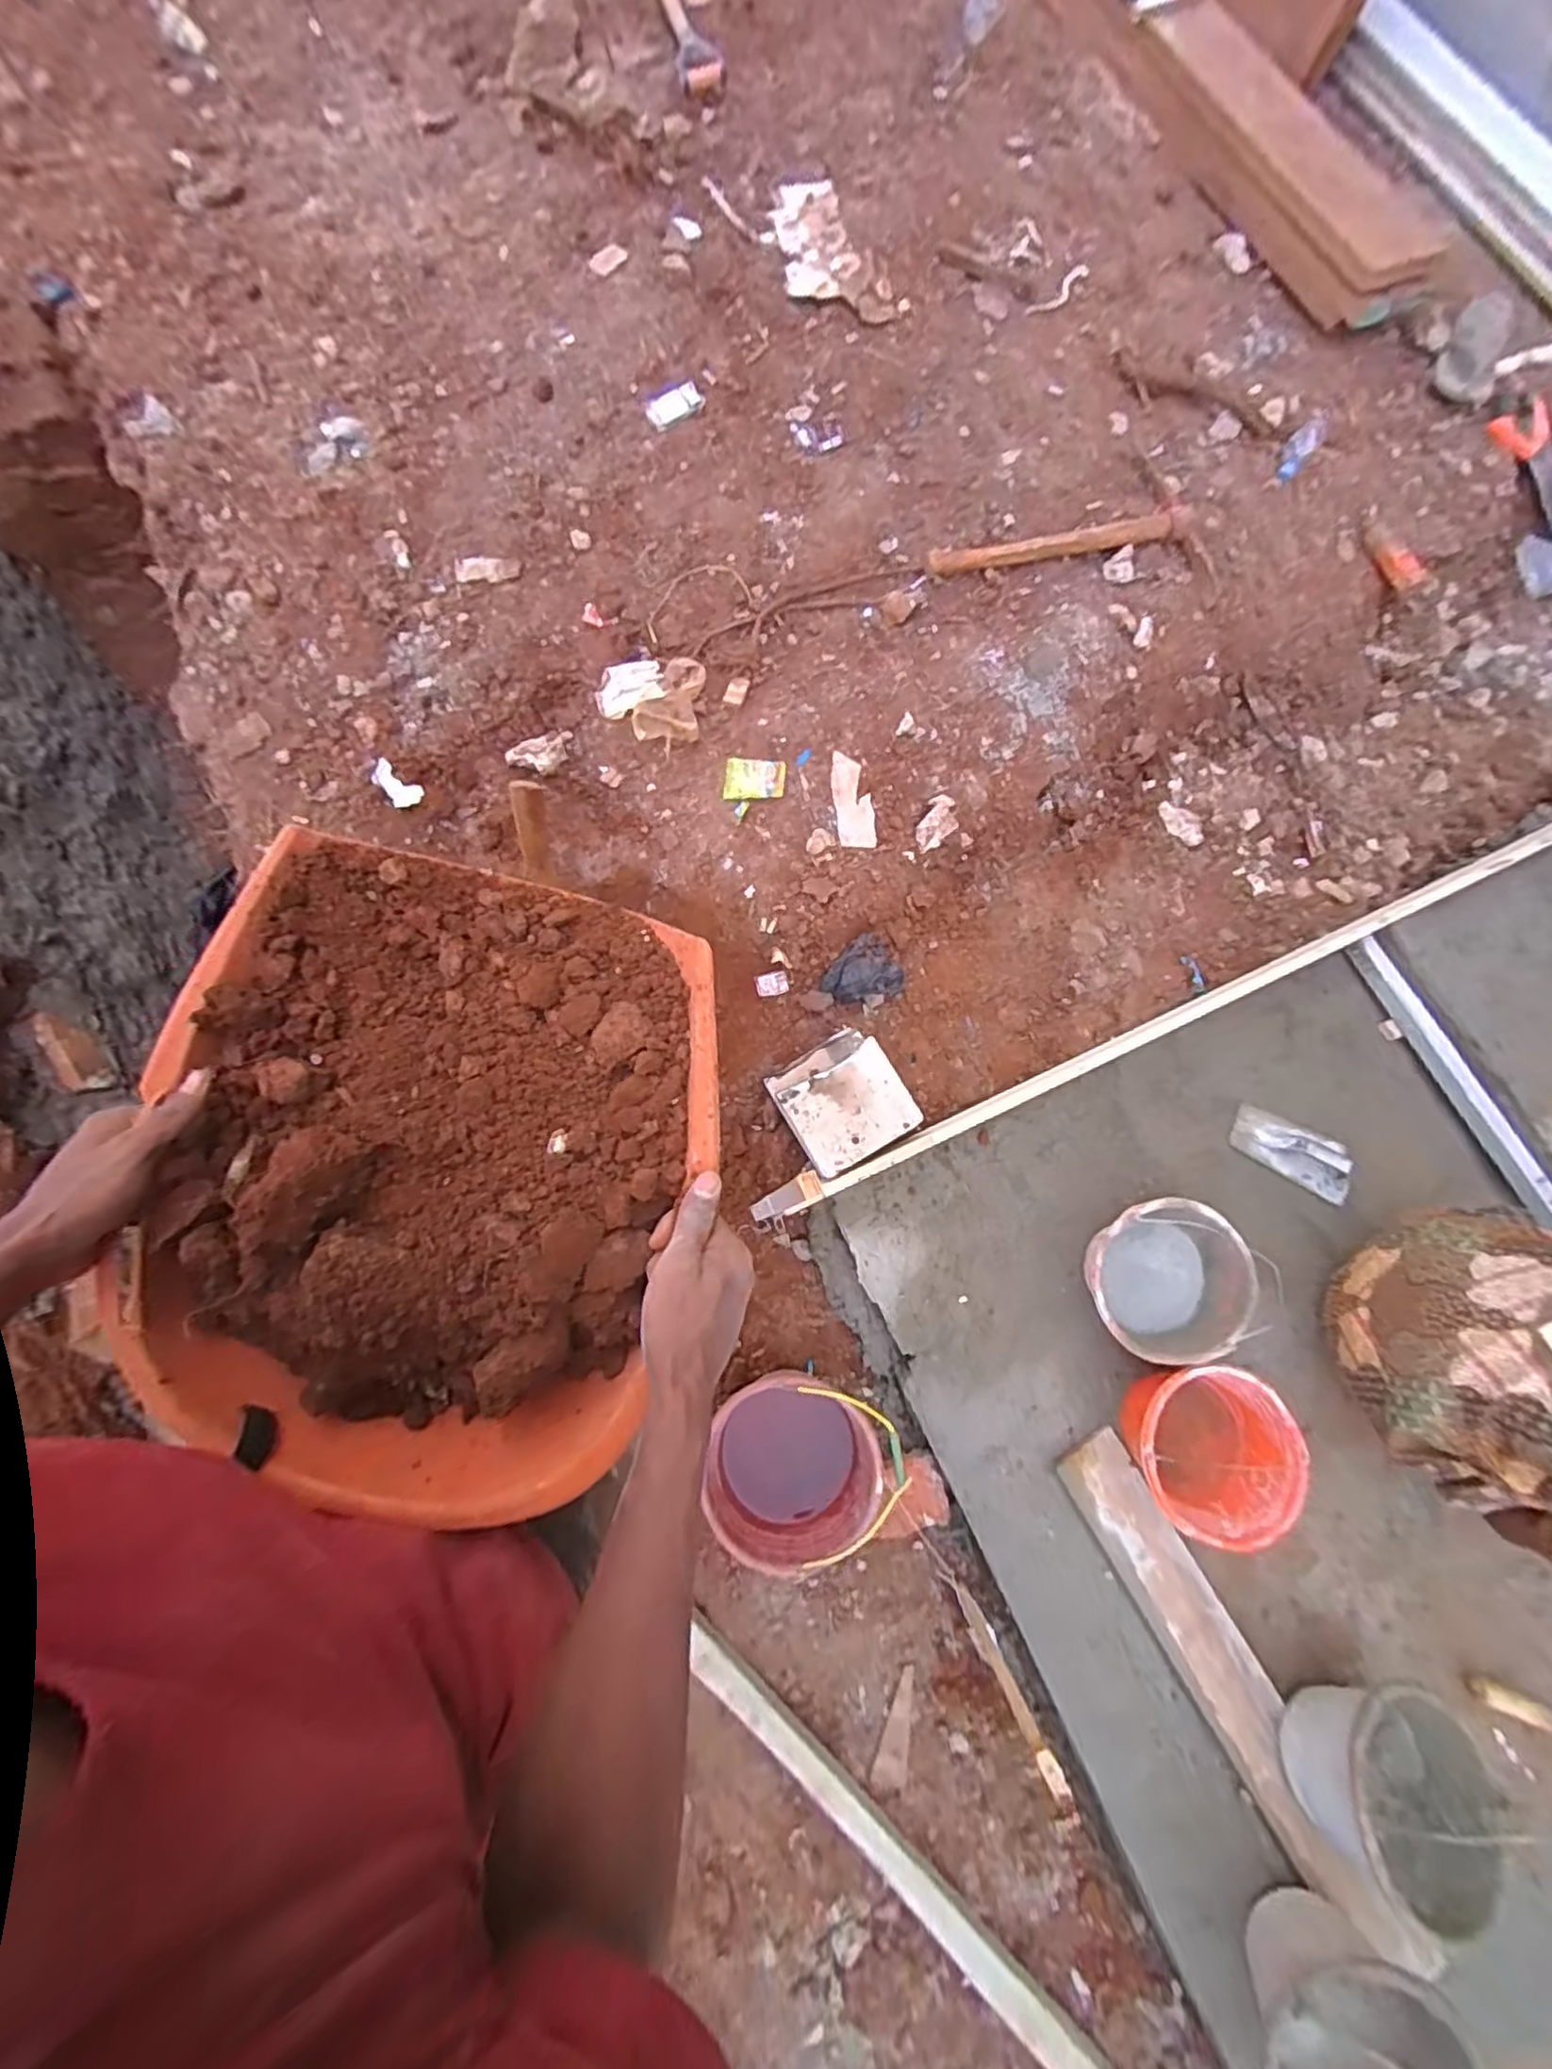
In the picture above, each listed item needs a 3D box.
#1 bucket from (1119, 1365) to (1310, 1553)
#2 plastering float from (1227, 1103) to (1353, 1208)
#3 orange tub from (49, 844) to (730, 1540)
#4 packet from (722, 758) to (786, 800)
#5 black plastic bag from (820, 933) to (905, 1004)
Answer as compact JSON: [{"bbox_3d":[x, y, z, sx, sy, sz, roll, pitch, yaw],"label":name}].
[{"bbox_3d":[0.655,0.633,1.134,0.223,0.165,0.232,1,77,-4],"label":"bucket"},{"bbox_3d":[0.937,0.212,1.299,0.219,0.039,0.086,27,77,3],"label":"plastering float"},{"bbox_3d":[-0.240,0.094,0.519,0.354,0.122,0.425,18,79,3],"label":"orange tub"},{"bbox_3d":[-0.043,-0.498,1.416,0.115,0.017,0.087,5,78,0],"label":"packet"},{"bbox_3d":[0.168,-0.107,1.380,0.126,0.079,0.122,-41,83,-12],"label":"black plastic bag"}]

